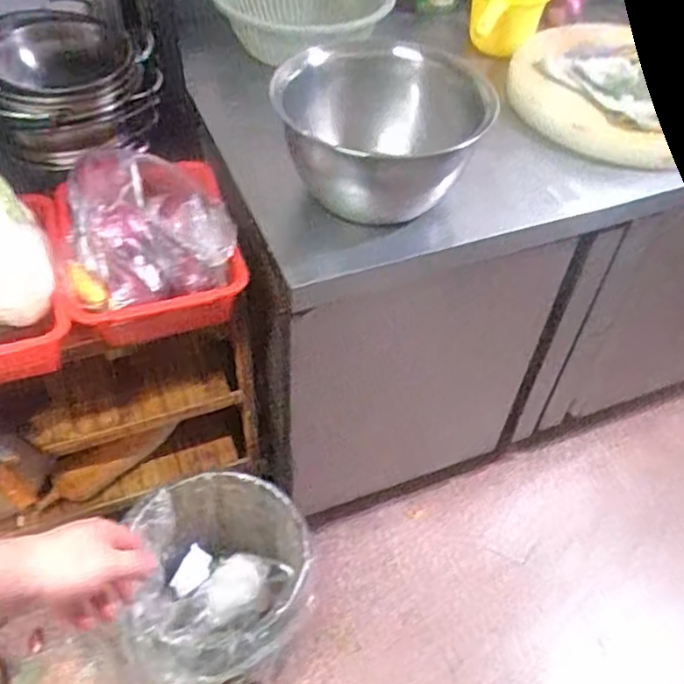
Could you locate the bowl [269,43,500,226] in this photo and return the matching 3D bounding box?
[{"bbox_3d":[0.045,-0.311,0.967,0.255,0.169,0.252,-6,49,-8],"label":"bowl"}]

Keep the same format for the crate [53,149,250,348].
[{"bbox_3d":[-0.276,-0.154,0.944,0.226,0.175,0.267,-14,51,-15],"label":"crate"}]

